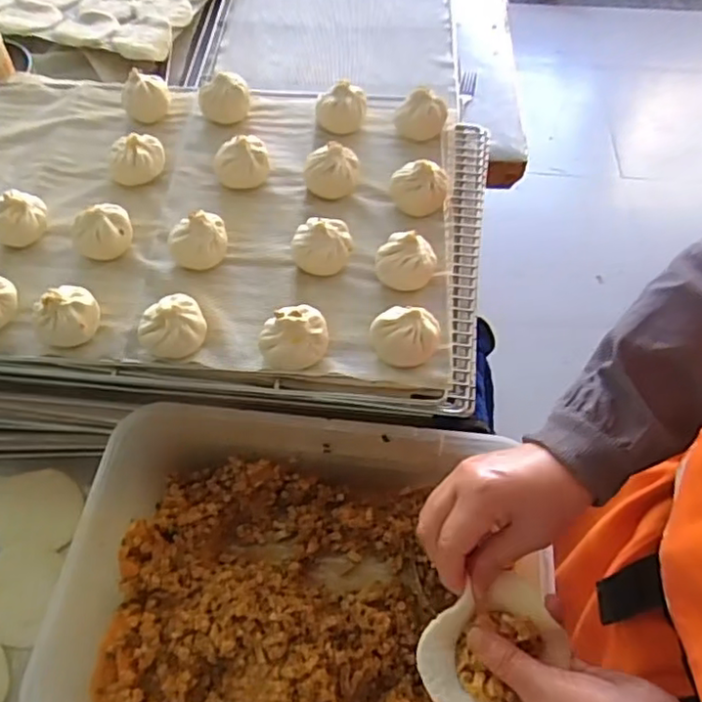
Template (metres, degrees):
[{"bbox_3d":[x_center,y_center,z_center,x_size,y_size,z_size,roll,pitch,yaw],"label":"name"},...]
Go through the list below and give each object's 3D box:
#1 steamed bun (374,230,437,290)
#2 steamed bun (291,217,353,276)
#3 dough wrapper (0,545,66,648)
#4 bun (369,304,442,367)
[{"bbox_3d":[0.052,-0.087,0.591,0.054,0.034,0.048,-3,57,-3],"label":"steamed bun"},{"bbox_3d":[-0.028,-0.102,0.601,0.054,0.034,0.047,8,58,5],"label":"steamed bun"},{"bbox_3d":[-0.328,0.232,0.600,0.085,0.004,0.087,12,57,-1],"label":"dough wrapper"},{"bbox_3d":[0.048,-0.015,0.551,0.051,0.035,0.049,0,57,0],"label":"bun"}]

